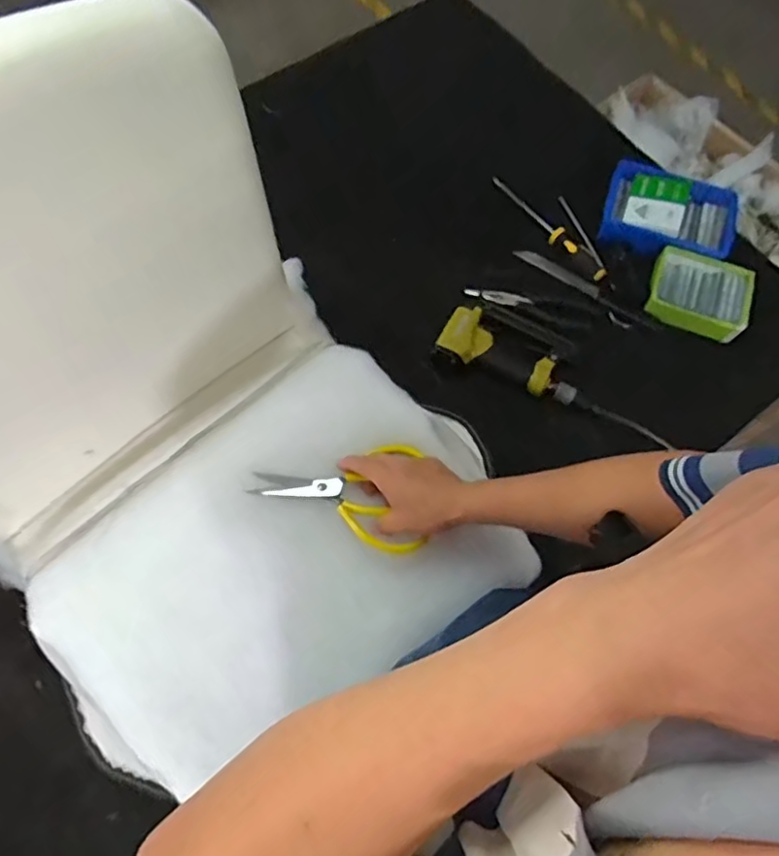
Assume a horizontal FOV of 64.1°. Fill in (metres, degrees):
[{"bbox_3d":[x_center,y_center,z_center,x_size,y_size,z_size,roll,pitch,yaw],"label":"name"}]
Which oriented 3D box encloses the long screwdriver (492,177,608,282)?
[{"bbox_3d":[0.262,-0.328,1.026,0.032,0.024,0.244,-34,74,-15],"label":"long screwdriver"}]

